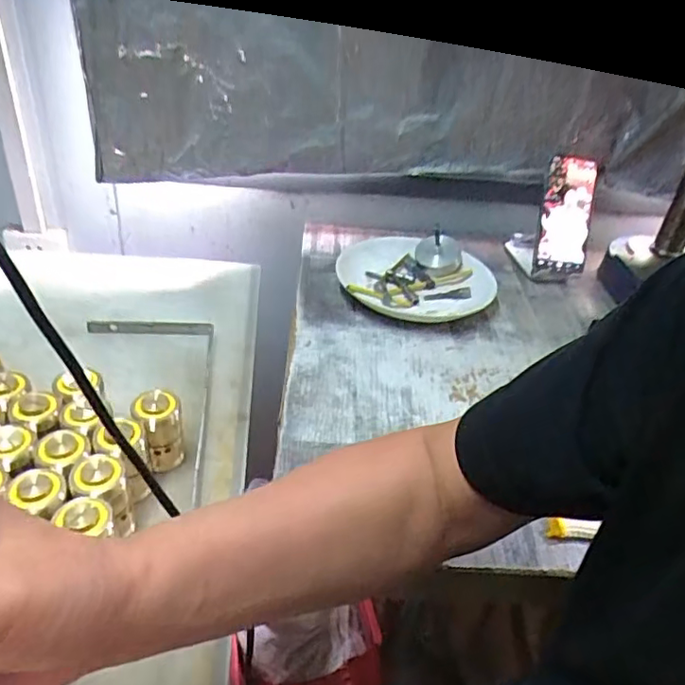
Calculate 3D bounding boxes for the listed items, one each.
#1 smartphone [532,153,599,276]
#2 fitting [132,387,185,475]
[{"bbox_3d":[0.298,-0.167,0.794,0.079,0.152,0.010,1,12,-15],"label":"smartphone"},{"bbox_3d":[-0.153,0.075,0.500,0.036,0.070,0.030,-7,38,-19],"label":"fitting"}]

